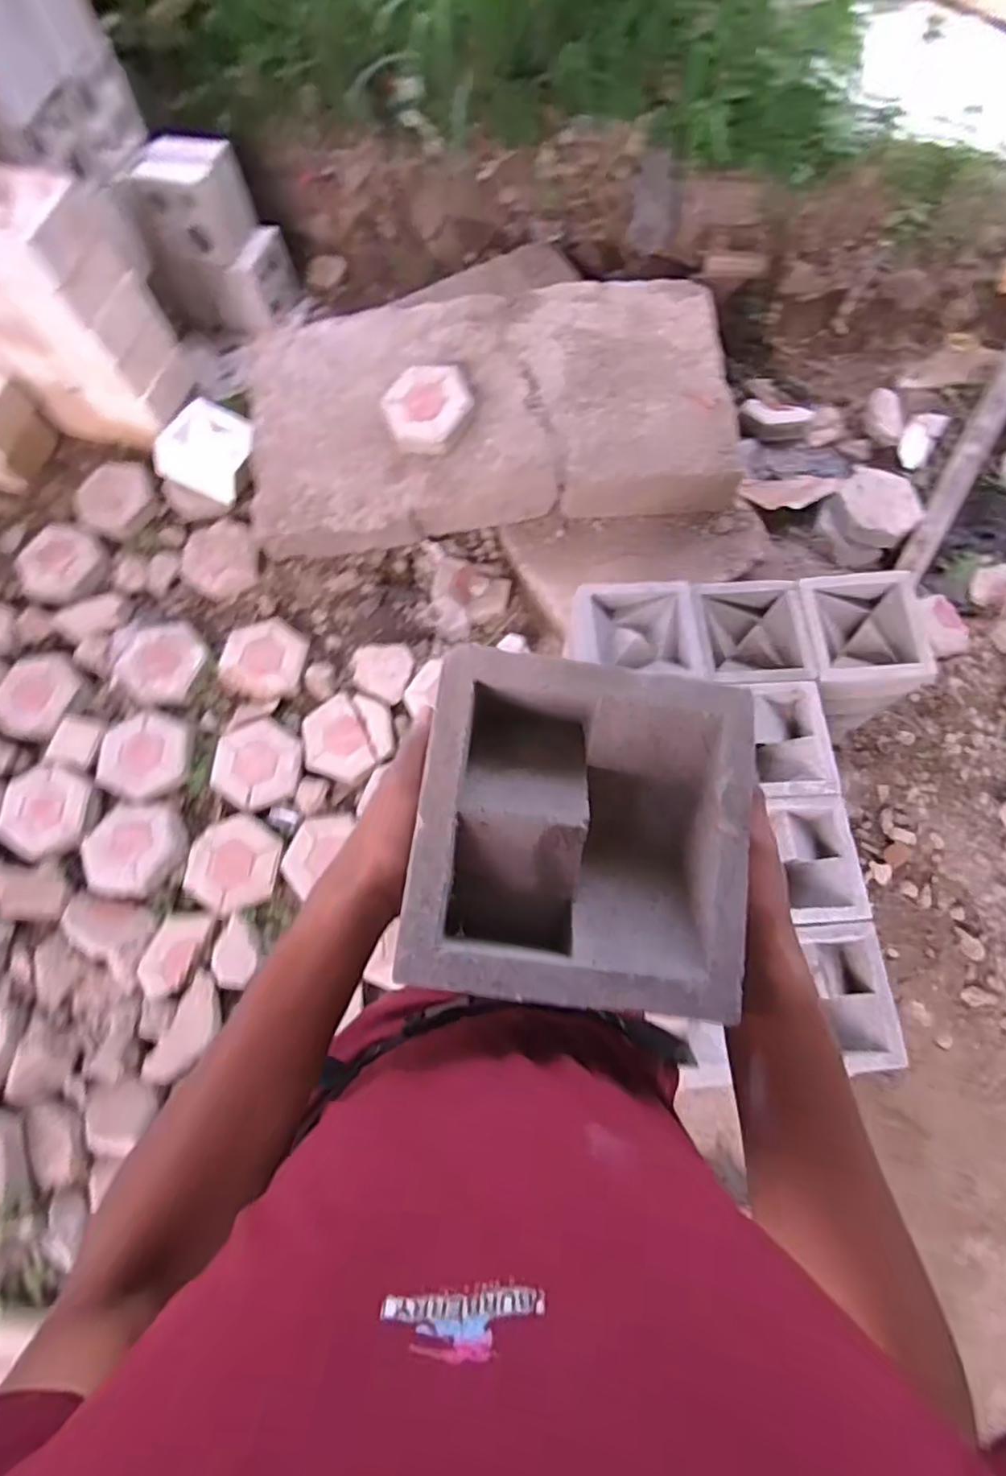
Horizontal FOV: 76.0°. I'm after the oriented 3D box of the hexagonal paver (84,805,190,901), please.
[{"bbox_3d":[-0.821,0.250,1.439,0.218,0.051,0.208,6,71,2],"label":"hexagonal paver"}]

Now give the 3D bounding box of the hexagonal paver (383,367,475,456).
[{"bbox_3d":[-0.177,-0.773,1.521,0.210,0.050,0.189,2,105,2],"label":"hexagonal paver"}]

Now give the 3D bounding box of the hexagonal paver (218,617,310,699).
[{"bbox_3d":[-0.599,-0.202,1.611,0.228,0.047,0.220,3,70,1],"label":"hexagonal paver"}]

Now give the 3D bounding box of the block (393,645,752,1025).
[{"bbox_3d":[0.048,0.058,0.399,0.189,0.073,0.194,7,71,1],"label":"block"}]

